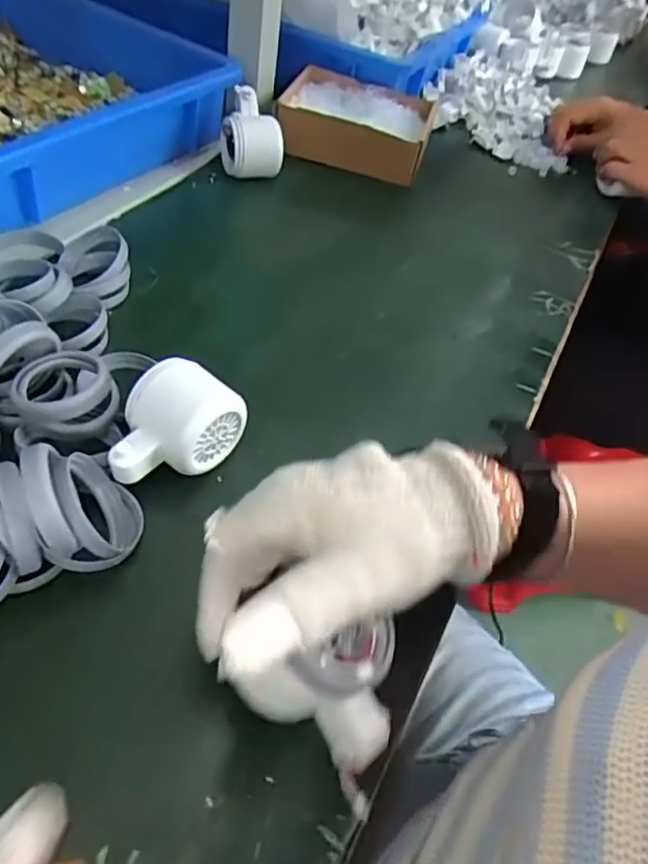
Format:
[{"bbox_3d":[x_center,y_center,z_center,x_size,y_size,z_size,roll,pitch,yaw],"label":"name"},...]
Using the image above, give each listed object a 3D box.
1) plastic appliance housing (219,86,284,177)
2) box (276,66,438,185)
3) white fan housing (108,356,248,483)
[{"bbox_3d":[-0.073,-0.305,0.650,0.059,0.077,0.063,-7,51,-18],"label":"plastic appliance housing"},{"bbox_3d":[0.037,-0.365,0.739,0.174,0.058,0.147,17,47,3],"label":"box"},{"bbox_3d":[-0.092,-0.003,0.376,0.084,0.057,0.055,-22,60,-30],"label":"white fan housing"}]

